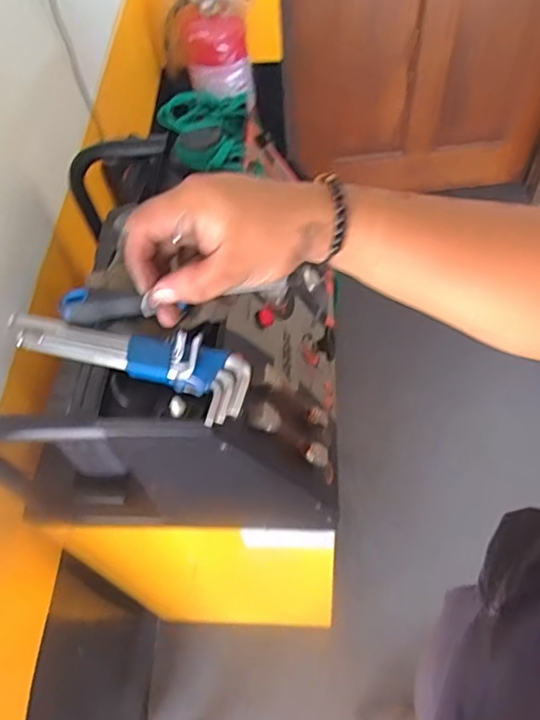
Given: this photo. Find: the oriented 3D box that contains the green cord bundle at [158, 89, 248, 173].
[{"bbox_3d":[-0.078,-0.266,0.638,0.099,0.027,0.140,-2,55,3],"label":"green cord bundle"}]

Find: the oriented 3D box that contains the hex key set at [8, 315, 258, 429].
[{"bbox_3d":[-0.121,-0.011,0.458,0.219,0.029,0.056,18,59,17],"label":"hex key set"}]

